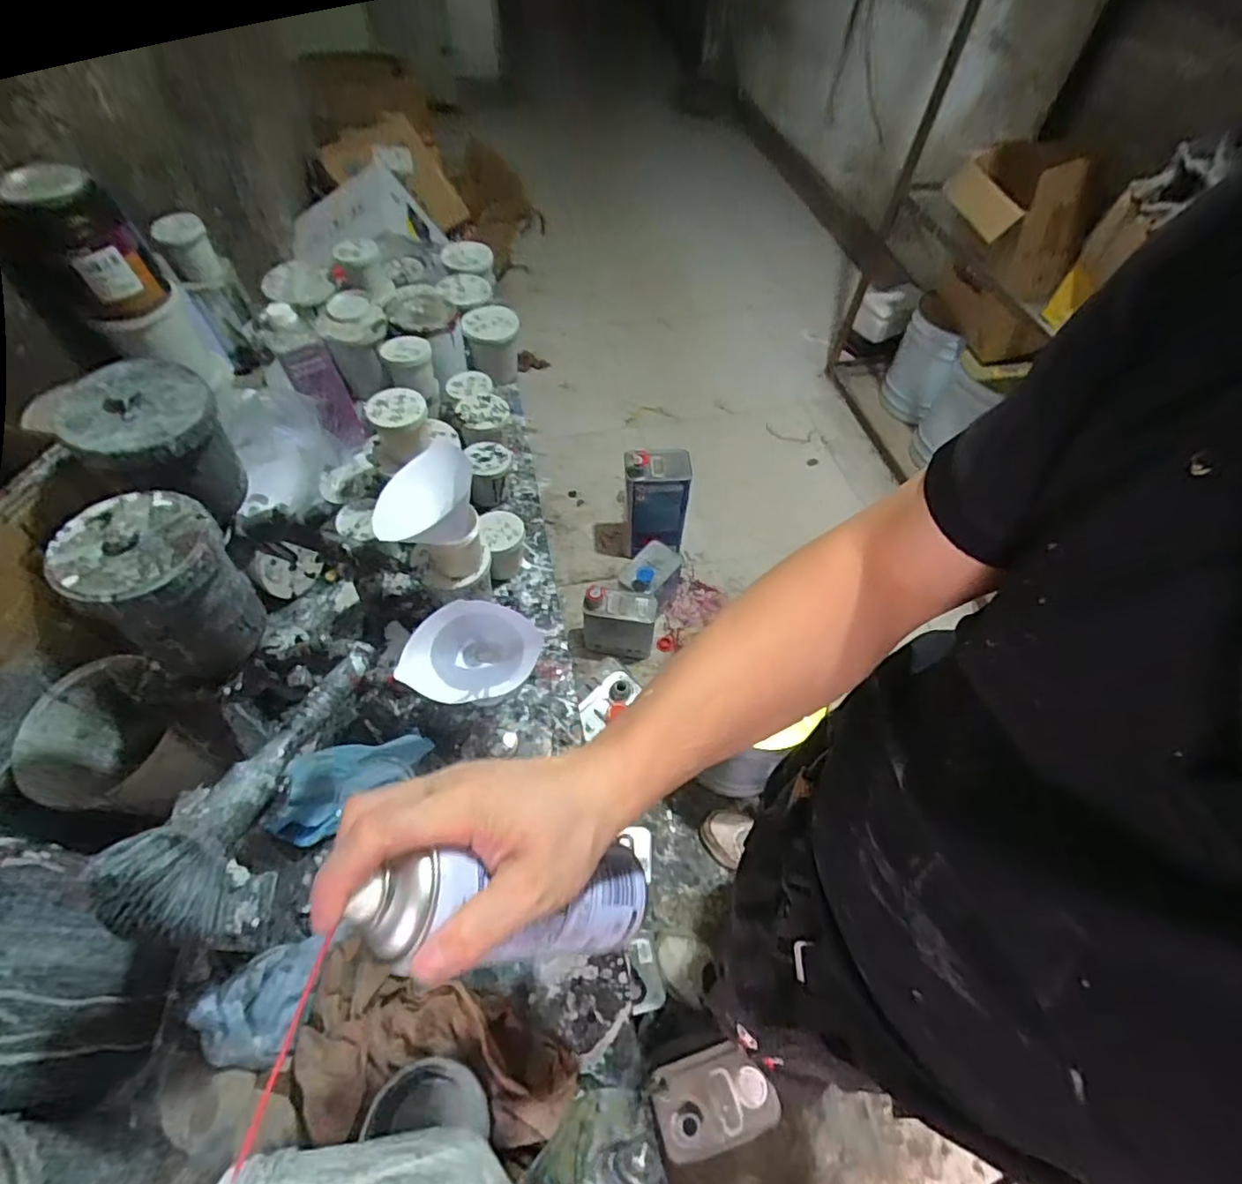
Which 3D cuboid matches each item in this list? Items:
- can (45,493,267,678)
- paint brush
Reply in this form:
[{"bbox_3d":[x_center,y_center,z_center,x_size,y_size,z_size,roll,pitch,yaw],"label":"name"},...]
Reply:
[{"bbox_3d":[-0.338,-0.004,0.461,0.091,0.127,0.094,1,56,-1],"label":"can"},{"bbox_3d":[-0.260,0.126,0.444,0.067,0.053,0.240,14,38,6],"label":"paint brush"}]

